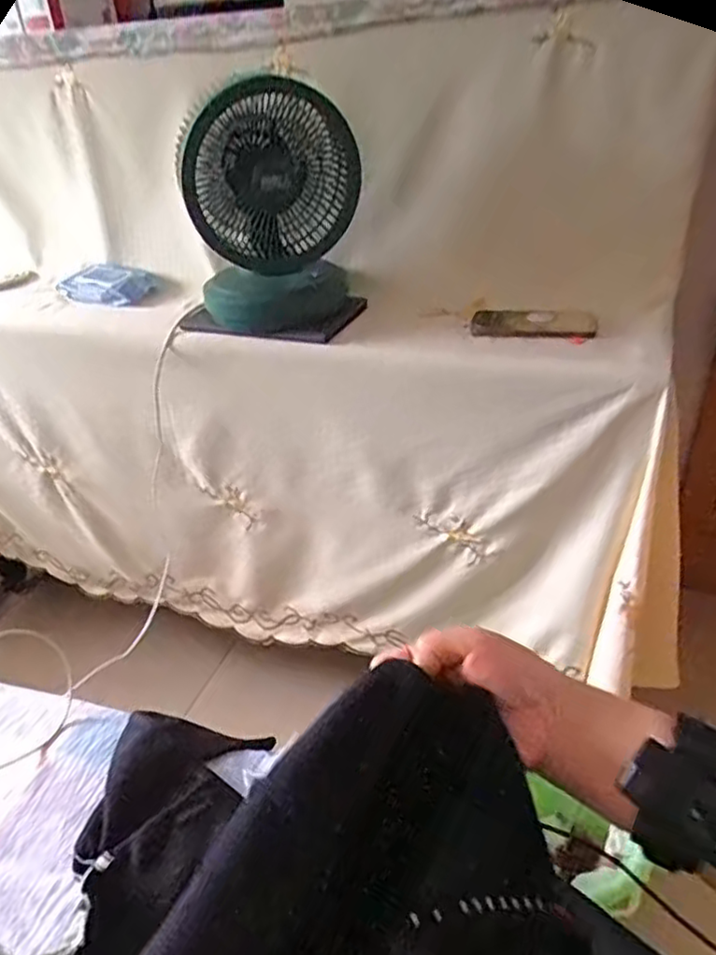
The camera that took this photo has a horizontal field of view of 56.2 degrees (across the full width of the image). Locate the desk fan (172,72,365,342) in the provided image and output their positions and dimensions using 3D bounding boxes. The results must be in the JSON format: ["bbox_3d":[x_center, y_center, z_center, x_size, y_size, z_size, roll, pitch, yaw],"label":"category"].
[{"bbox_3d":[-0.113,-0.339,0.897,0.242,0.301,0.151,-7,32,-4],"label":"desk fan"}]

